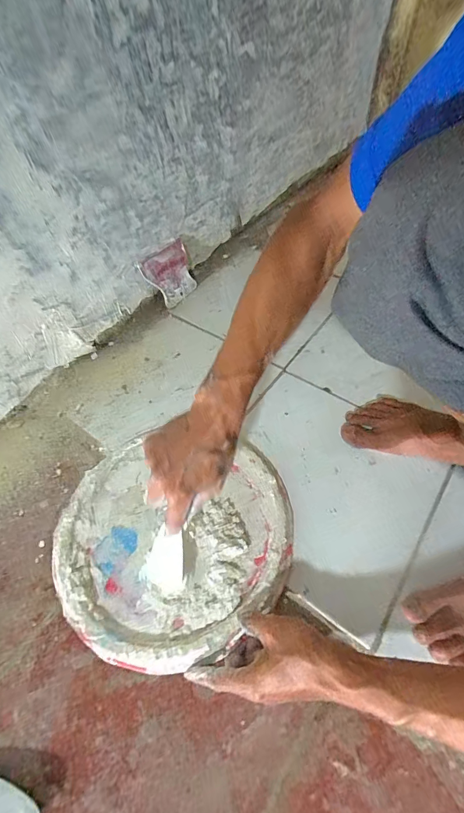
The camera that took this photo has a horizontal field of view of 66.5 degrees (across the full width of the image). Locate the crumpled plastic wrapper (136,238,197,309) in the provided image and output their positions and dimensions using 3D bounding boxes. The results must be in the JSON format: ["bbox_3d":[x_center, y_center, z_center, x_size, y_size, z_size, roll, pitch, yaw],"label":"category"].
[{"bbox_3d":[-0.127,-0.284,0.750,0.013,0.112,0.125,12,53,43],"label":"crumpled plastic wrapper"}]

